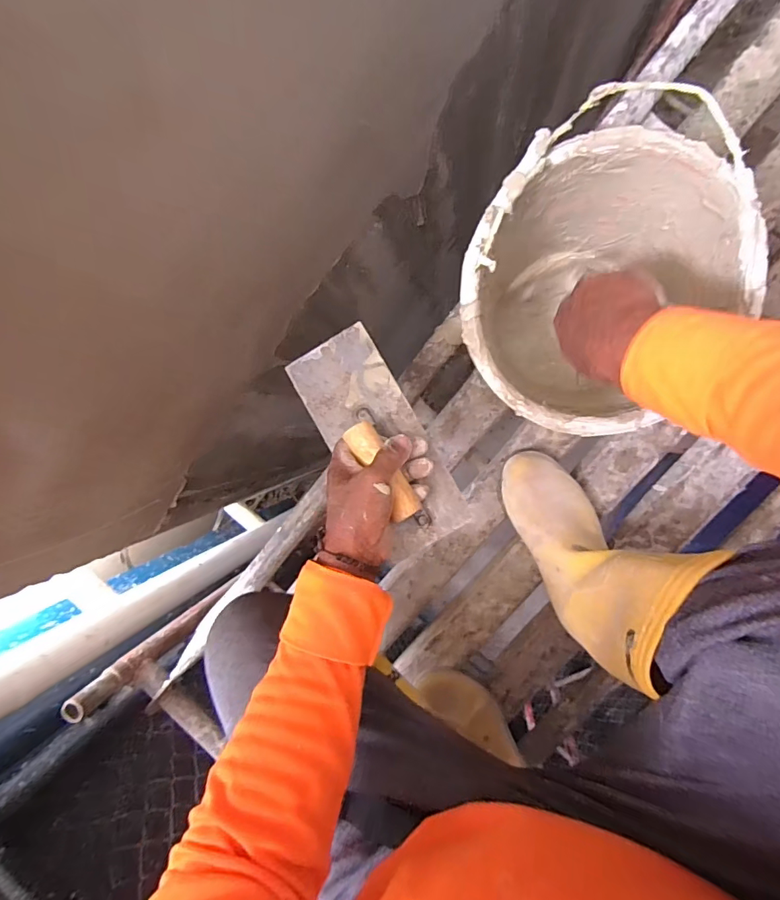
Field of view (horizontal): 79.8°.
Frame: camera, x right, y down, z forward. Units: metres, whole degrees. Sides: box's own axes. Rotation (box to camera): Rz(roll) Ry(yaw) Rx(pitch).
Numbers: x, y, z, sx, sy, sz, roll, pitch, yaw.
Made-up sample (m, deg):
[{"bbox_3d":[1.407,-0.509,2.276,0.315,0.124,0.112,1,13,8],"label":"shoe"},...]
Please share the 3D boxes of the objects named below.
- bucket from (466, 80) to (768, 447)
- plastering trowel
[{"bbox_3d":[0.215,-0.172,0.536,0.250,0.213,0.280,43,99,4],"label":"bucket"},{"bbox_3d":[-0.014,-0.010,0.481,0.101,0.076,0.255,-34,83,10],"label":"plastering trowel"}]

